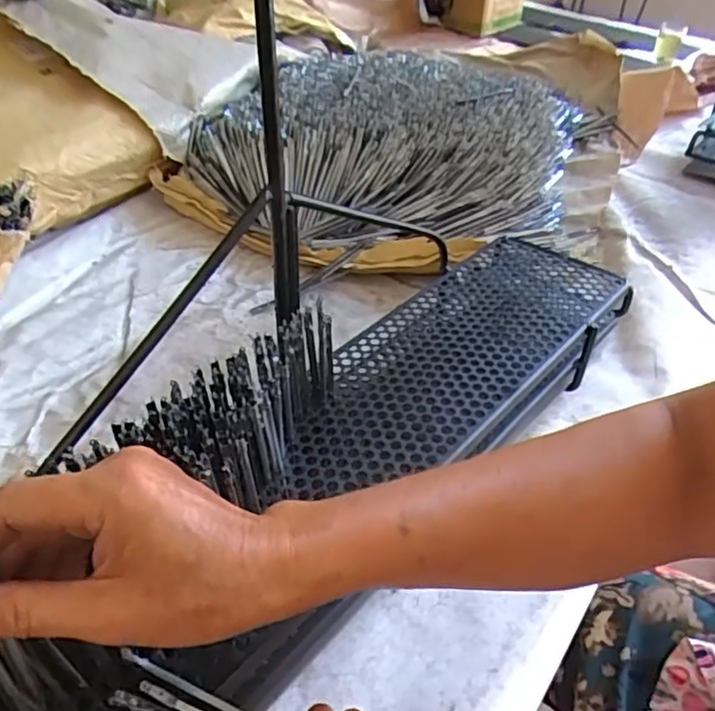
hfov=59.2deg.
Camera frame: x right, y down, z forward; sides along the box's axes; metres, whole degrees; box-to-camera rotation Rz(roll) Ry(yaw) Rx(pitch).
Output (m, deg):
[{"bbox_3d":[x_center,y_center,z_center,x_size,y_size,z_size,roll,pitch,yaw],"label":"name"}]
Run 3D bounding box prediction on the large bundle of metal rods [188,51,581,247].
[{"bbox_3d":[0.074,-0.331,0.930,0.448,0.131,0.536,16,43,18],"label":"large bundle of metal rods"}]

